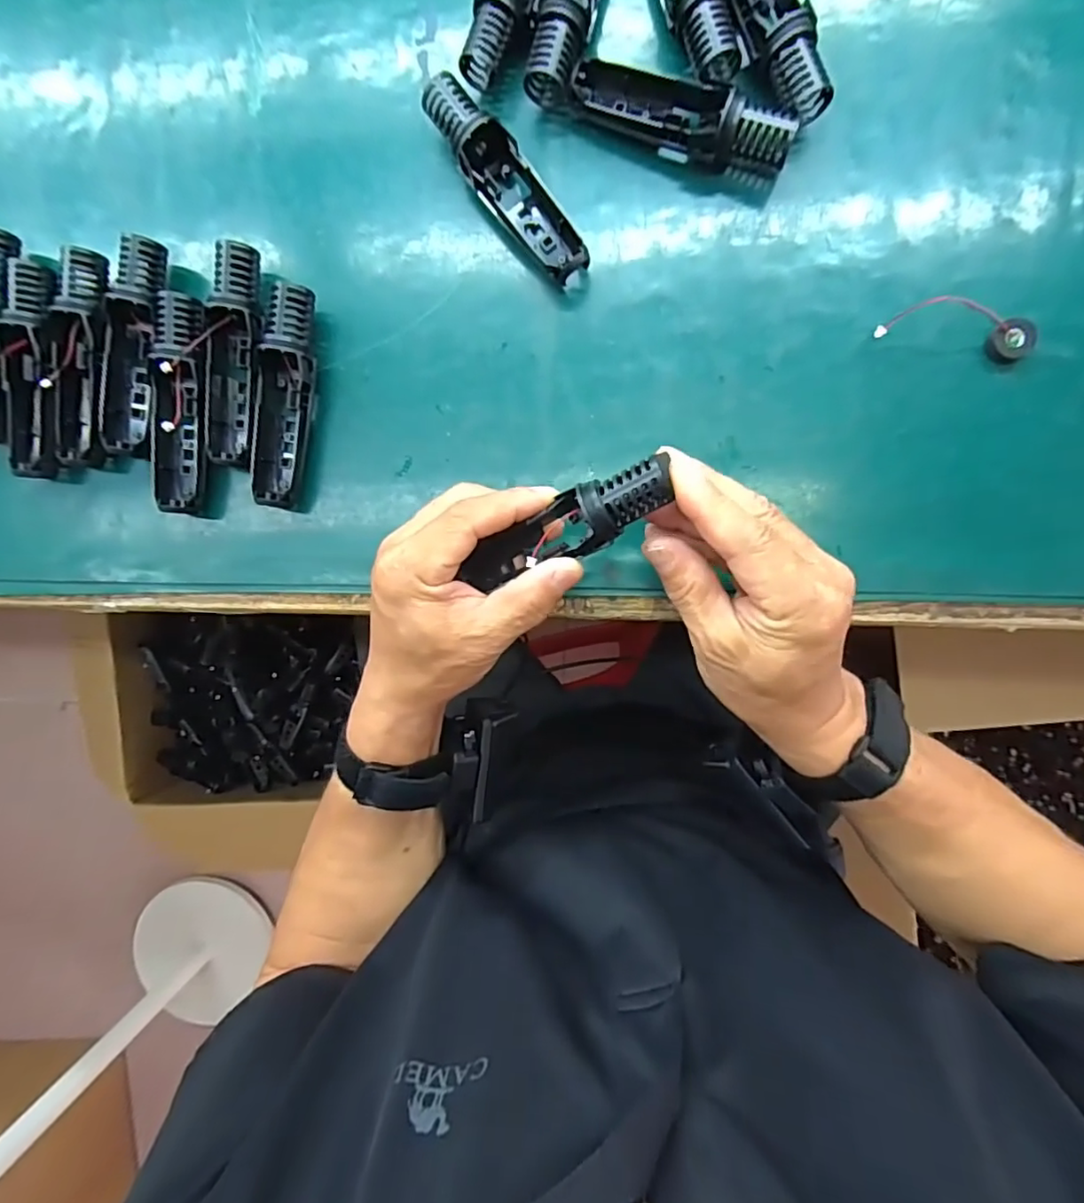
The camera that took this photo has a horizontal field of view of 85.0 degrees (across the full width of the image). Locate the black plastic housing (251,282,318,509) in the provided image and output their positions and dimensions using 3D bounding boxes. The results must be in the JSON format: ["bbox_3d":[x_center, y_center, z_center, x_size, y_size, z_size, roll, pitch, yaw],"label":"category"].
[{"bbox_3d":[-0.150,-0.117,0.343,0.031,0.031,0.121,10,93,5],"label":"black plastic housing"}]

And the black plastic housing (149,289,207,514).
[{"bbox_3d":[-0.211,-0.114,0.346,0.028,0.032,0.120,8,93,6],"label":"black plastic housing"}]

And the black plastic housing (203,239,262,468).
[{"bbox_3d":[-0.178,-0.141,0.344,0.031,0.032,0.119,7,93,6],"label":"black plastic housing"}]

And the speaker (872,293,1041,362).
[{"bbox_3d":[0.219,-0.144,0.311,0.081,0.015,0.023,12,93,5],"label":"speaker"}]

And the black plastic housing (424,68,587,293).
[{"bbox_3d":[-0.019,-0.229,0.327,0.030,0.031,0.120,-40,88,6],"label":"black plastic housing"}]

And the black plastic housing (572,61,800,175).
[{"bbox_3d":[0.075,-0.259,0.314,0.118,0.032,0.035,25,94,5],"label":"black plastic housing"}]

